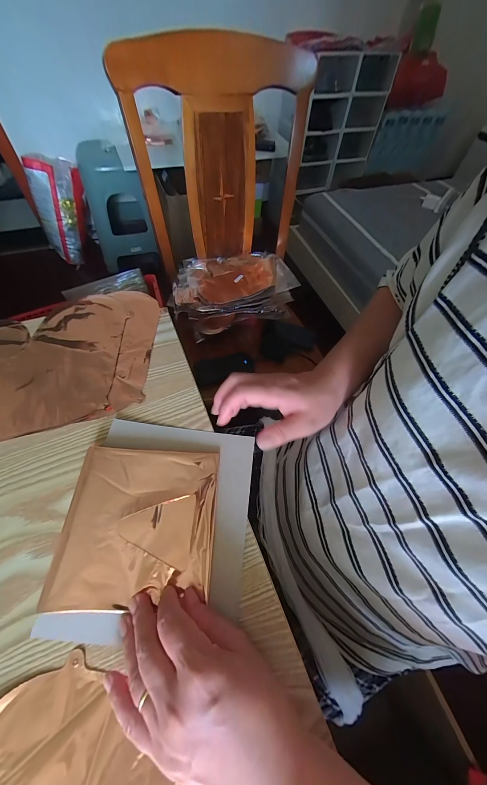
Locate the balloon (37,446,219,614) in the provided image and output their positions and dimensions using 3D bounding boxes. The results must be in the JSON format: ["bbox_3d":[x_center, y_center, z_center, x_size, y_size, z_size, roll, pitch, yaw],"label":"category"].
[{"bbox_3d":[-0.098,0.121,0.262,0.136,0.015,0.137,2,59,0],"label":"balloon"}]

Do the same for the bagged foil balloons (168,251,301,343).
[{"bbox_3d":[-0.039,-0.306,0.820,0.350,0.085,0.270,-12,60,-11],"label":"bagged foil balloons"}]

